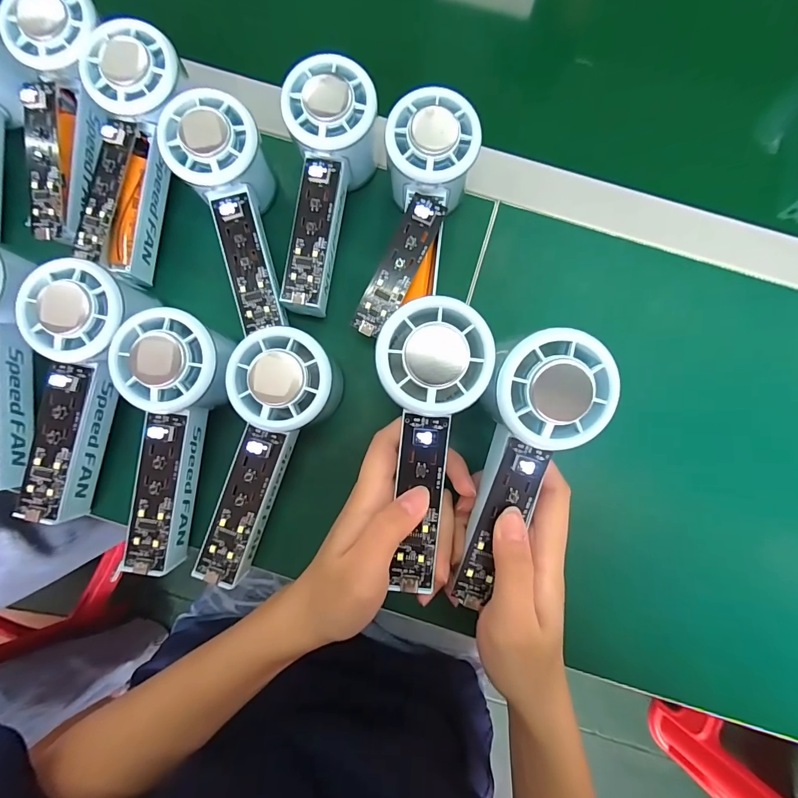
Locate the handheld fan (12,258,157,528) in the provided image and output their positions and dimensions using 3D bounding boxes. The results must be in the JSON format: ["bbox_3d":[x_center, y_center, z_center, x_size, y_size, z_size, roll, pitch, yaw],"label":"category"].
[{"bbox_3d":[-0.189,-0.002,0.240,0.062,0.034,0.149,12,98,0],"label":"handheld fan"}]

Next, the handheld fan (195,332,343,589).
[{"bbox_3d":[-0.079,0.034,0.236,0.060,0.033,0.150,18,99,1],"label":"handheld fan"}]

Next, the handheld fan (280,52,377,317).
[{"bbox_3d":[-0.044,-0.132,0.262,0.054,0.051,0.145,2,82,-2],"label":"handheld fan"}]

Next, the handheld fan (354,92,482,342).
[{"bbox_3d":[0.009,-0.120,0.266,0.056,0.040,0.141,16,95,0],"label":"handheld fan"}]

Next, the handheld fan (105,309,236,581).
[{"bbox_3d":[-0.134,0.025,0.240,0.062,0.036,0.151,8,98,-1],"label":"handheld fan"}]

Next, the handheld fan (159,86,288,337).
[{"bbox_3d":[-0.099,-0.113,0.258,0.055,0.048,0.145,-22,84,-5],"label":"handheld fan"}]

